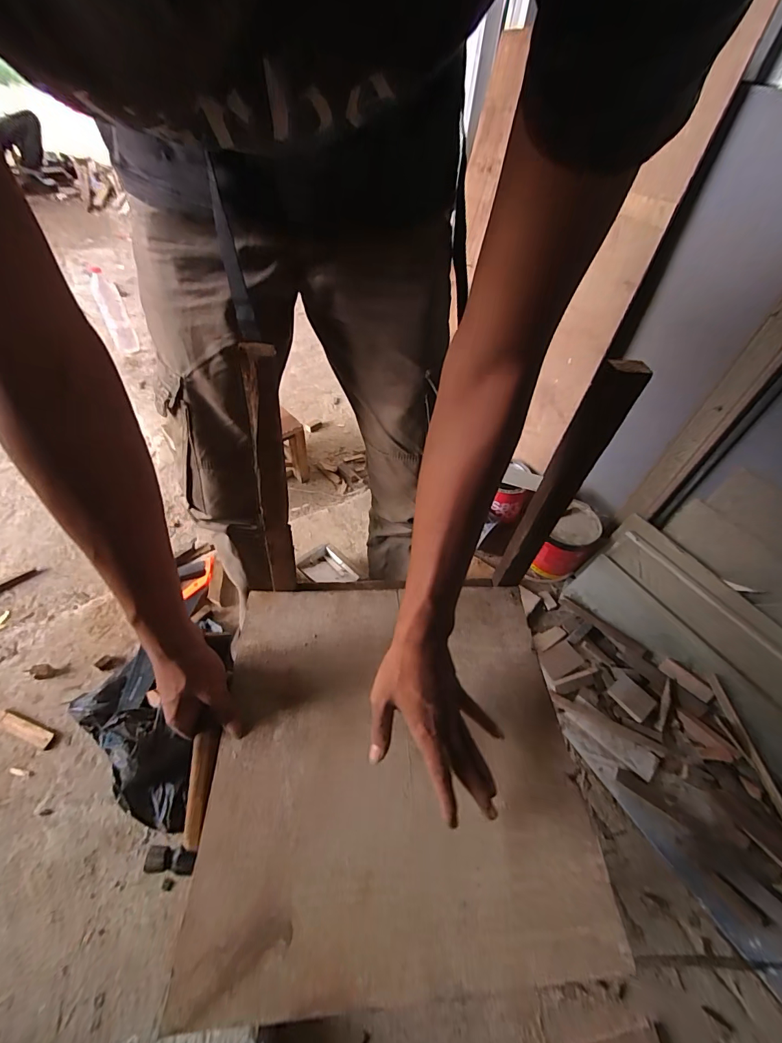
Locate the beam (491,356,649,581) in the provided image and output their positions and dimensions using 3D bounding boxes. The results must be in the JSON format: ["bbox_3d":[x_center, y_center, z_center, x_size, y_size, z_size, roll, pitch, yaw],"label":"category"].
[{"bbox_3d":[0.172,-0.018,0.447,0.040,0.329,0.047,28,52,18],"label":"beam"}]

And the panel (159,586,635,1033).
[{"bbox_3d":[0.004,0.239,0.449,0.366,0.014,0.370,1,49,-5],"label":"panel"}]

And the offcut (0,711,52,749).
[{"bbox_3d":[-0.706,0.399,0.794,0.116,0.021,0.028,17,49,9],"label":"offcut"}]

